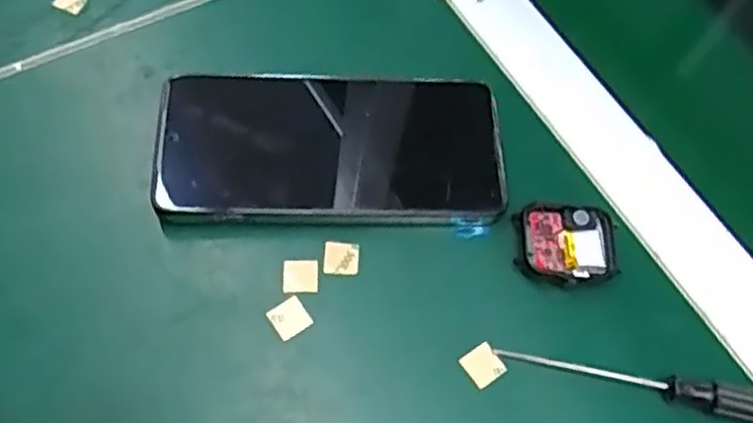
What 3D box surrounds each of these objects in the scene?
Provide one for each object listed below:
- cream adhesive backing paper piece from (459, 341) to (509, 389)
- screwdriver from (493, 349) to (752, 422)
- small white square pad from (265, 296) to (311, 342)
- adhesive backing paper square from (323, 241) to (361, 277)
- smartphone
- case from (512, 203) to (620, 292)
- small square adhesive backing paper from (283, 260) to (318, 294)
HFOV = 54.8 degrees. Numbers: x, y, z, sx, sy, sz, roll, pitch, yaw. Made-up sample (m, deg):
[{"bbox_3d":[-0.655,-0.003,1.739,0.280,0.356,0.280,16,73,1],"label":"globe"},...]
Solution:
[{"bbox_3d":[0.046,0.066,0.313,0.015,0.004,0.015,-31,69,-16],"label":"cream adhesive backing paper piece"},{"bbox_3d":[0.117,0.073,0.307,0.130,0.012,0.014,13,64,4],"label":"screwdriver"},{"bbox_3d":[-0.038,0.046,0.317,0.015,0.004,0.015,-31,69,-16],"label":"small white square pad"},{"bbox_3d":[-0.016,0.021,0.330,0.016,0.004,0.015,0,64,-3],"label":"adhesive backing paper square"},{"bbox_3d":[-0.021,-0.030,0.348,0.160,0.014,0.078,-2,64,-4],"label":"smartphone"},{"bbox_3d":[0.088,0.016,0.334,0.045,0.008,0.038,2,64,-2],"label":"case"},{"bbox_3d":[-0.034,0.029,0.326,0.016,0.004,0.016,0,64,-3],"label":"small square adhesive backing paper"}]

